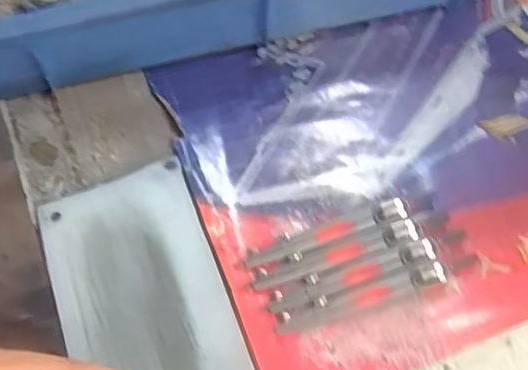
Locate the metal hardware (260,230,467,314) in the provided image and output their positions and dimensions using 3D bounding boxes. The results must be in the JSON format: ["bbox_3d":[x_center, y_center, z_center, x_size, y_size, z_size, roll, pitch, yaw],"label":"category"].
[{"bbox_3d":[0.063,0.050,0.353,0.129,0.008,0.013,-17,65,-8],"label":"metal hardware"}]

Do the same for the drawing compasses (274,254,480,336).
[{"bbox_3d":[0.069,0.062,0.347,0.127,0.008,0.012,-17,65,-8],"label":"drawing compasses"}]

